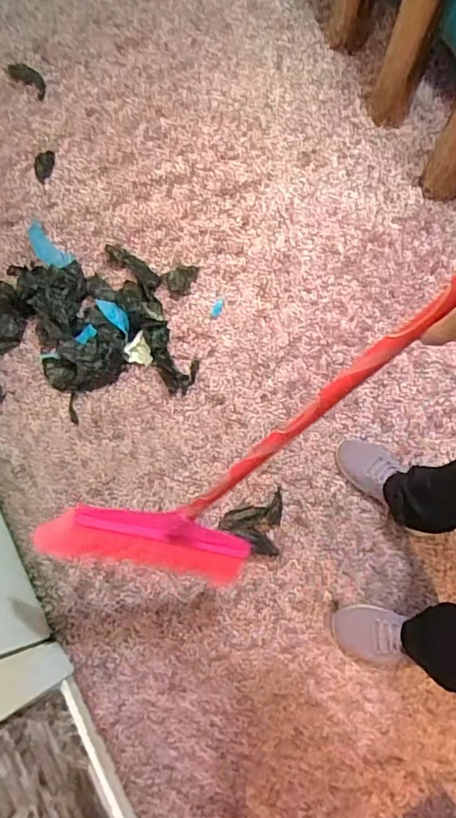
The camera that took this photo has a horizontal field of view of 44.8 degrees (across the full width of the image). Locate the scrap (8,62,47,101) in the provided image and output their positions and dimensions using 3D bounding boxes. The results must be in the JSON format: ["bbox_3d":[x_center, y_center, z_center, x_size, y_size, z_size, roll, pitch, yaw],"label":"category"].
[{"bbox_3d":[-0.496,-0.832,1.392,0.119,0.023,0.054,40,77,11],"label":"scrap"}]

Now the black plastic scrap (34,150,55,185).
[{"bbox_3d":[-0.438,-0.581,1.324,0.050,0.015,0.082,-7,73,-3],"label":"black plastic scrap"}]

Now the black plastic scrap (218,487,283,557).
[{"bbox_3d":[0.045,0.217,1.086,0.116,0.014,0.126,7,73,2],"label":"black plastic scrap"}]

